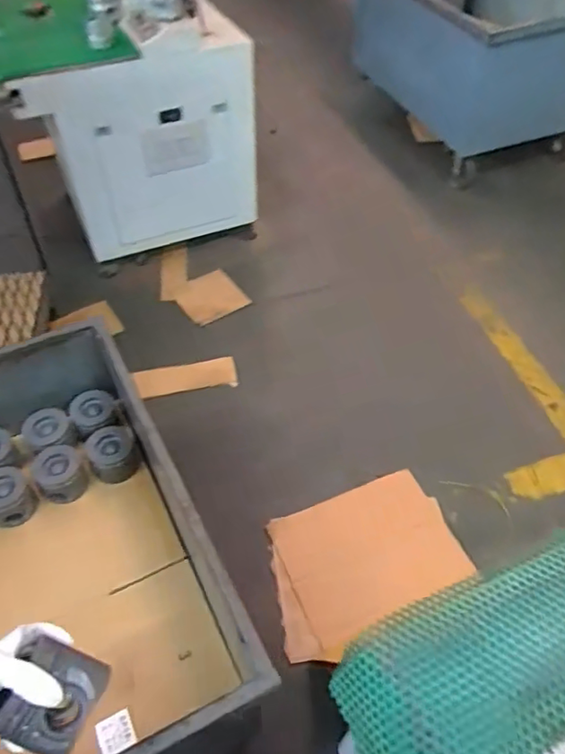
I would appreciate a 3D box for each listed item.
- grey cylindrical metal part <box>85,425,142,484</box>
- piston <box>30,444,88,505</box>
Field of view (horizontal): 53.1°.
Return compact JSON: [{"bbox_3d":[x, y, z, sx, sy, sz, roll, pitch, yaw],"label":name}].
[{"bbox_3d":[-0.344,0.156,1.146,0.093,0.057,0.100,1,51,-1],"label":"grey cylindrical metal part"},{"bbox_3d":[-0.435,0.189,1.110,0.097,0.060,0.100,1,51,-1],"label":"piston"}]

